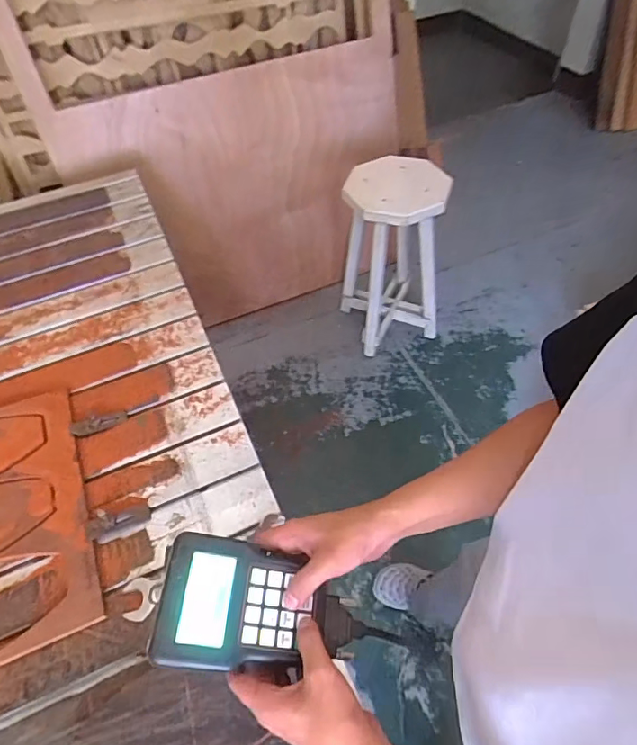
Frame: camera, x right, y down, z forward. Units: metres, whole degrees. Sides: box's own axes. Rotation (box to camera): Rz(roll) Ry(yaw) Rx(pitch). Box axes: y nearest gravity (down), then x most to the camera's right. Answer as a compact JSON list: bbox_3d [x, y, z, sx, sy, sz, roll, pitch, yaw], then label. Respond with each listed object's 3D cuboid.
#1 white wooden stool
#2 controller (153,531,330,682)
[{"bbox_3d":[0.259,-0.432,1.800,0.337,0.652,0.394,0,52,4],"label":"white wooden stool"},{"bbox_3d":[-0.070,0.212,0.457,0.146,0.029,0.105,15,59,-12],"label":"controller"}]

